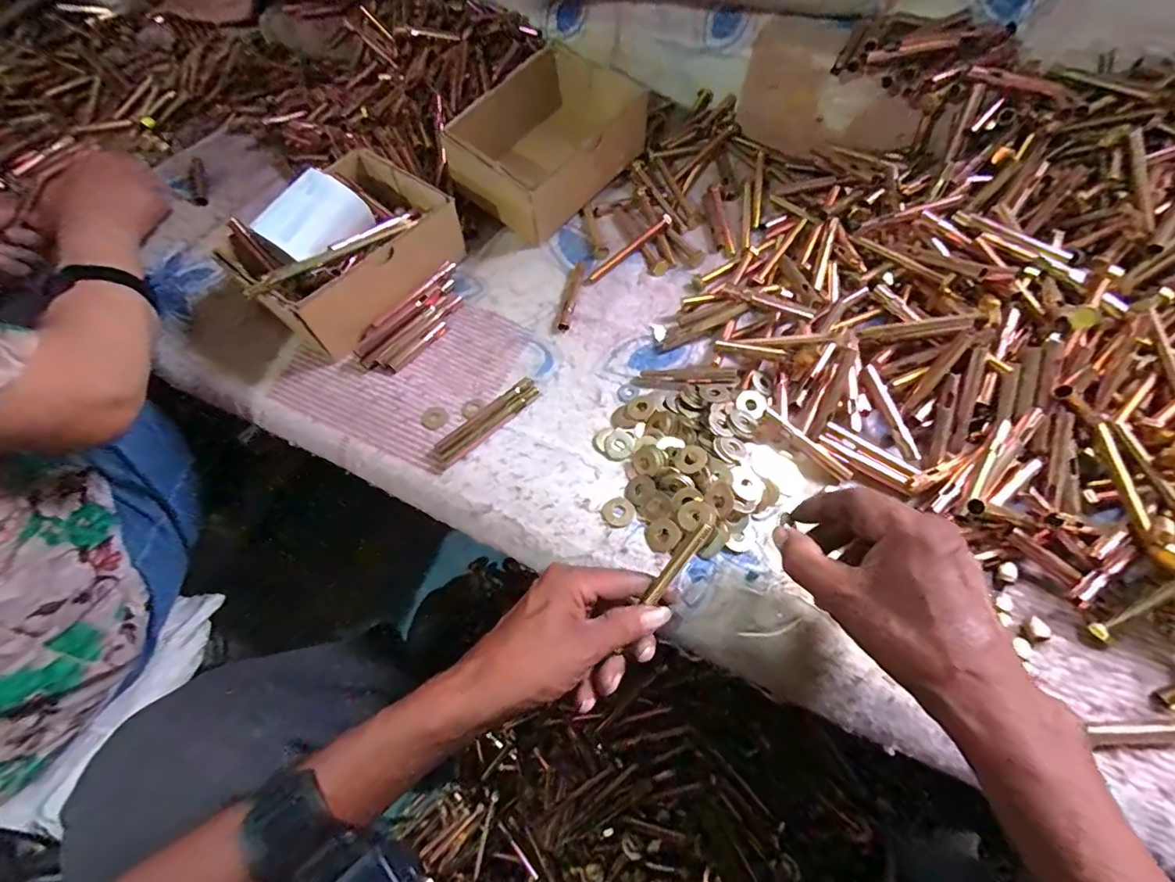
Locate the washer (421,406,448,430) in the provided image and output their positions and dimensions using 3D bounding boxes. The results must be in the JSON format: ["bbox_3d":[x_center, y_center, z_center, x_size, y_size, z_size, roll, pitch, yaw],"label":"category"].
[{"bbox_3d":[-0.135,-0.020,0.451,0.023,0.004,0.023,-2,72,6],"label":"washer"}]

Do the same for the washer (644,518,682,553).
[{"bbox_3d":[0.057,0.072,0.388,0.026,0.004,0.024,0,77,1],"label":"washer"}]

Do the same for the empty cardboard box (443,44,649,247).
[{"bbox_3d":[-0.039,-0.315,0.547,0.185,0.099,0.132,-41,66,-18],"label":"empty cardboard box"}]

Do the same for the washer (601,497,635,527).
[{"bbox_3d":[0.025,0.057,0.405,0.025,0.004,0.026,-2,60,3],"label":"washer"}]

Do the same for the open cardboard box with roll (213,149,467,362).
[{"bbox_3d":[-0.230,-0.188,0.485,0.150,0.084,0.199,32,67,20],"label":"open cardboard box with roll"}]

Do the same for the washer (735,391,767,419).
[{"bbox_3d":[0.140,-0.032,0.431,0.024,0.004,0.026,3,65,-6],"label":"washer"}]

